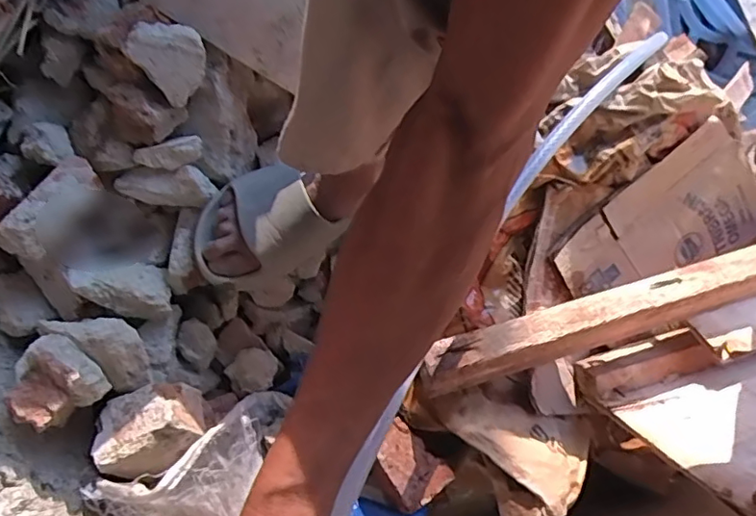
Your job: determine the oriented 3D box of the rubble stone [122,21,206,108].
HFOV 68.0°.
[{"bbox_3d":[-0.206,-0.202,0.560,0.059,0.056,0.065,35,74,10],"label":"rubble stone"}]

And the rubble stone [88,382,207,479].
[{"bbox_3d":[-0.238,0.176,0.576,0.104,0.042,0.083,-15,72,-6],"label":"rubble stone"}]

